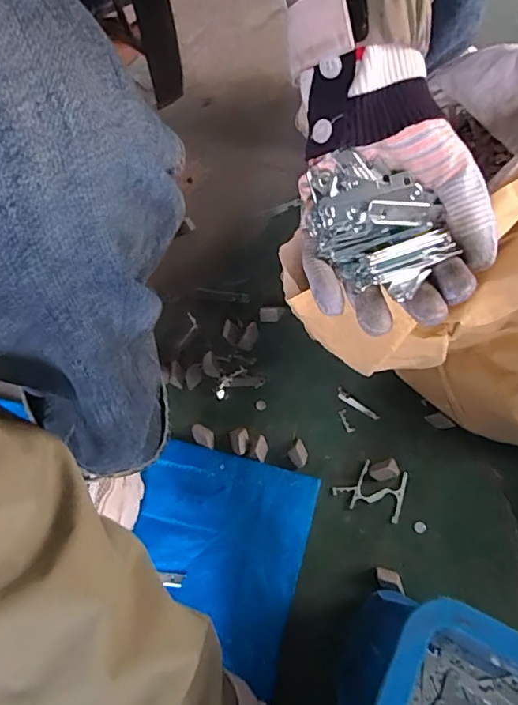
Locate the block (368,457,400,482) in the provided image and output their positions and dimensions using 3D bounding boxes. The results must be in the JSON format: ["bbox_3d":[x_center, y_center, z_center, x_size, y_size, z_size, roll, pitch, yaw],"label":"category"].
[{"bbox_3d":[0.128,0.120,0.526,0.030,0.007,0.019,-18,69,-5],"label":"block"}]

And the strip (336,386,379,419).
[{"bbox_3d":[0.106,0.056,0.557,0.053,0.004,0.010,37,74,15],"label":"strip"}]

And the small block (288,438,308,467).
[{"bbox_3d":[0.041,0.106,0.538,0.019,0.014,0.028,-21,69,-6],"label":"small block"}]

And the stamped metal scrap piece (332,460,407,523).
[{"bbox_3d":[0.114,0.138,0.526,0.068,0.004,0.050,17,70,8],"label":"stamped metal scrap piece"}]

